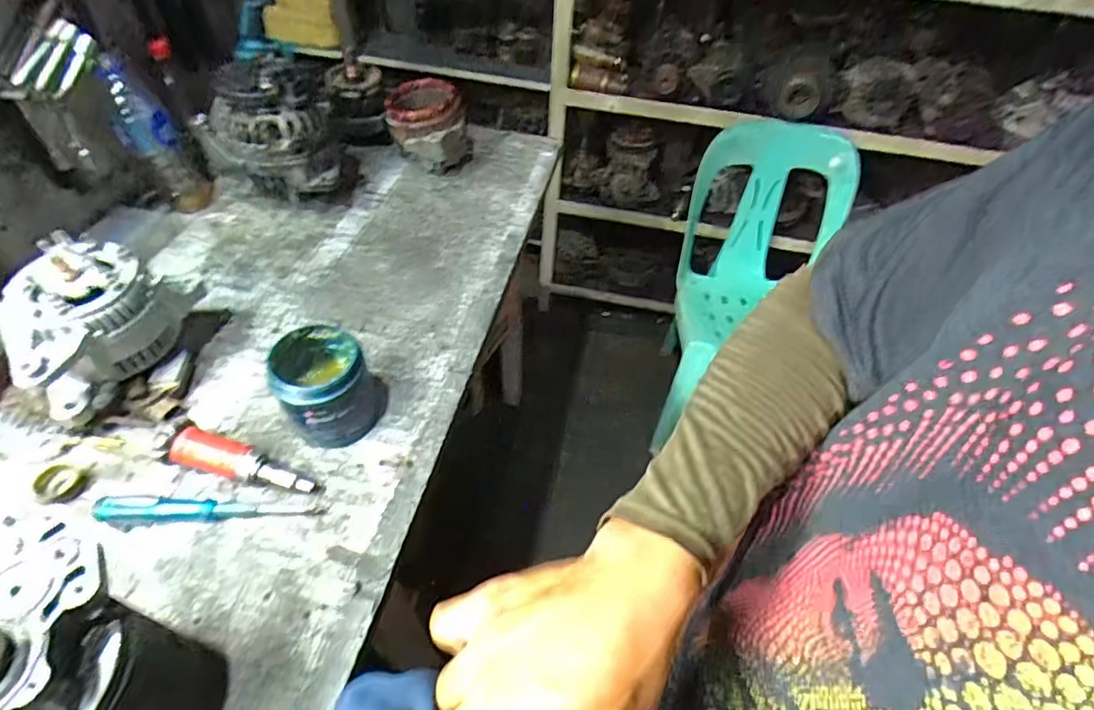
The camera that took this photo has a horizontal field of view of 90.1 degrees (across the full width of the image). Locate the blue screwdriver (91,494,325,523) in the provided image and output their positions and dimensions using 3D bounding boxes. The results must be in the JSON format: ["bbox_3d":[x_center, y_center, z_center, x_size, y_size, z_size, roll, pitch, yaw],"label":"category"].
[{"bbox_3d":[-0.321,0.144,0.522,0.195,0.025,0.023,-3,51,-5],"label":"blue screwdriver"}]

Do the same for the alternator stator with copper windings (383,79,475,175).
[{"bbox_3d":[-0.193,-0.368,0.902,0.129,0.112,0.147,-7,52,-9],"label":"alternator stator with copper windings"}]

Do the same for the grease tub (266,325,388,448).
[{"bbox_3d":[-0.226,0.033,0.572,0.089,0.103,0.090,2,51,-2],"label":"grease tub"}]

